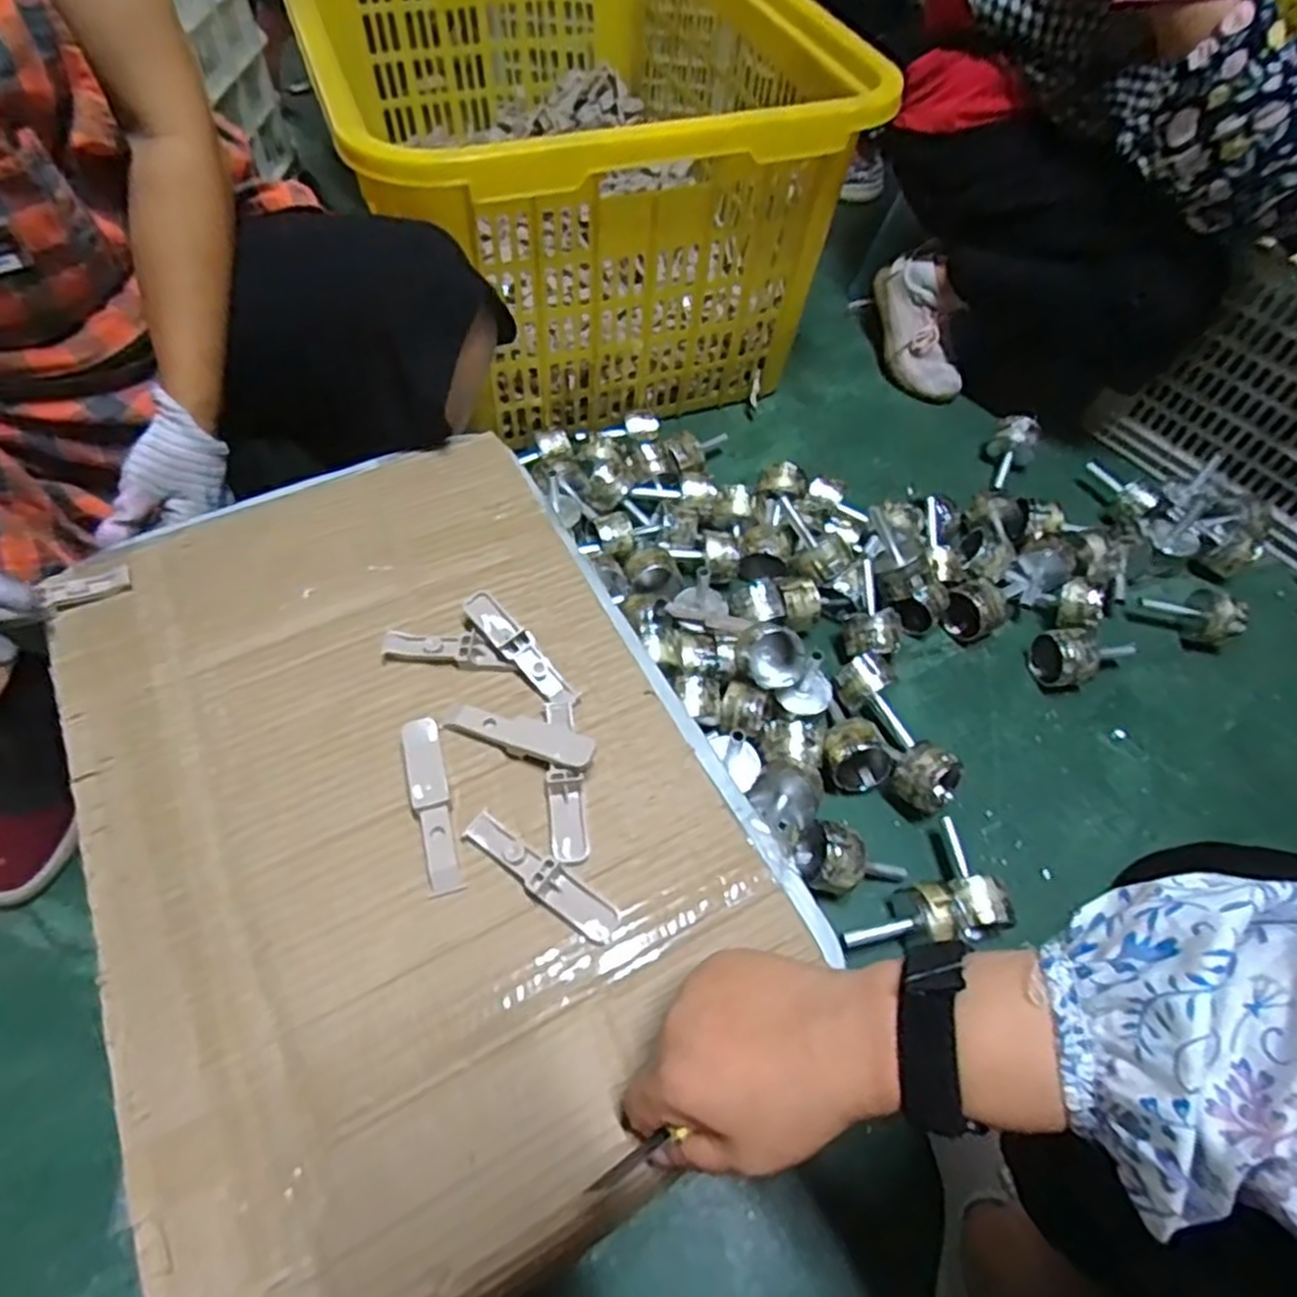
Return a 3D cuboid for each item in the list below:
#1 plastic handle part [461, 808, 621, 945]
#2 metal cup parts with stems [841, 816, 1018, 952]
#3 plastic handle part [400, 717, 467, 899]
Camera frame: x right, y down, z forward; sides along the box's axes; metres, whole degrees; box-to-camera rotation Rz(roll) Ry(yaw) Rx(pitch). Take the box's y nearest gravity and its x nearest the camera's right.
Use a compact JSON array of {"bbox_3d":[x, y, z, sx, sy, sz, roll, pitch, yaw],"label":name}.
[{"bbox_3d":[-0.059,0.125,0.419,0.098,0.011,0.021,33,62,17],"label":"plastic handle part"},{"bbox_3d":[0.238,0.227,0.694,0.154,0.066,0.105,-16,60,-13],"label":"metal cup parts with stems"},{"bbox_3d":[-0.122,0.087,0.433,0.022,0.007,0.100,-8,66,-23],"label":"plastic handle part"}]

